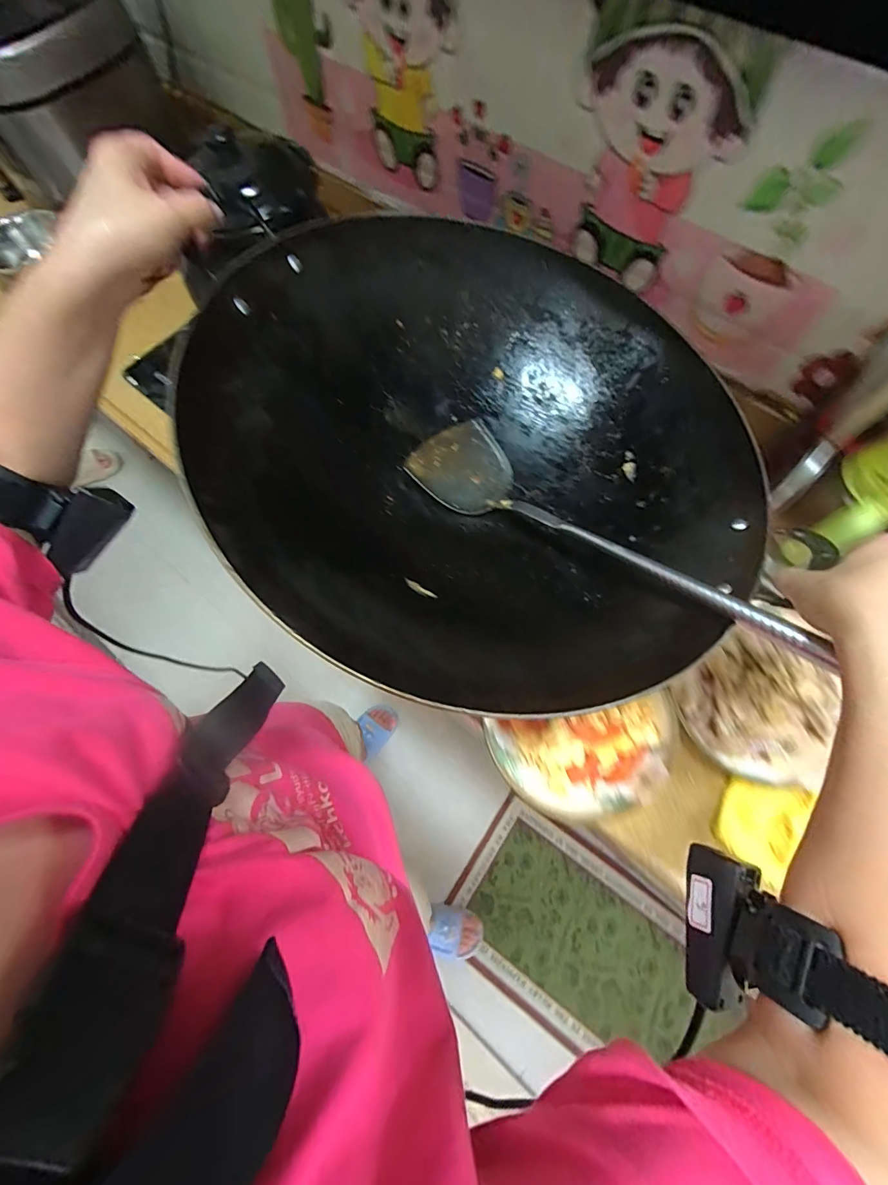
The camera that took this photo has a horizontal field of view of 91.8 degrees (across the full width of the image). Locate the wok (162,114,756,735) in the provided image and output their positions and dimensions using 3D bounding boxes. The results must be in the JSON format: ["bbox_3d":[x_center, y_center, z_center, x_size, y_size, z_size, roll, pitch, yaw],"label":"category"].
[{"bbox_3d":[0.048,-0.138,0.376,0.428,0.161,0.446,0,71,1],"label":"wok"}]

